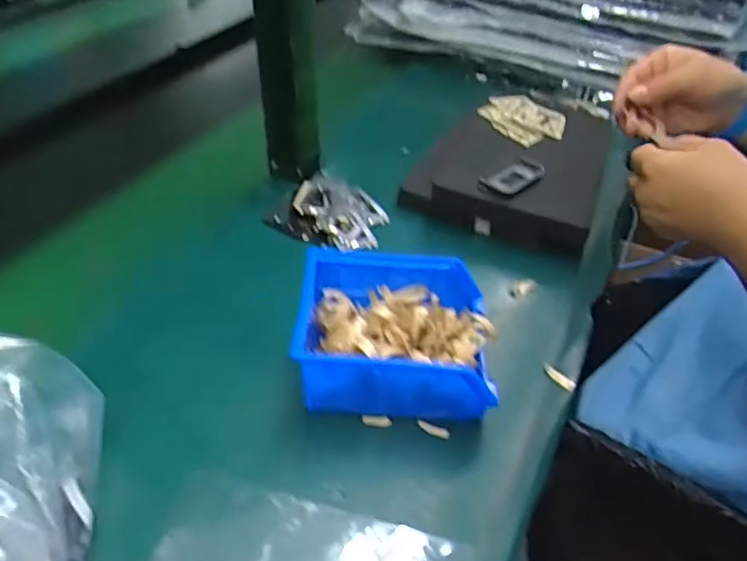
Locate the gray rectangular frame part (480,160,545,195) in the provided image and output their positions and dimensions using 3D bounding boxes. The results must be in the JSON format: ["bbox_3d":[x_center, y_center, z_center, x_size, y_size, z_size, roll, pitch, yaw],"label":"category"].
[{"bbox_3d":[0.141,-0.101,0.590,0.071,0.017,0.034,-28,51,-29],"label":"gray rectangular frame part"}]

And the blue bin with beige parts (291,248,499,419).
[{"bbox_3d":[0.017,0.038,0.434,0.143,0.062,0.115,9,43,-2],"label":"blue bin with beige parts"}]

